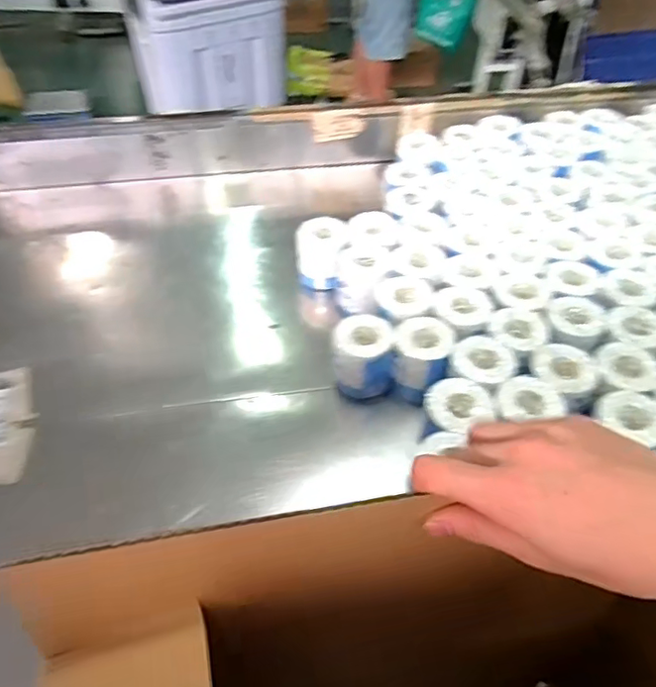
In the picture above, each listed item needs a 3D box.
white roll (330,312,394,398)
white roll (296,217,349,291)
[{"bbox_3d":[0.059,0.031,0.995,0.099,0.124,0.095,0,48,0],"label":"white roll"},{"bbox_3d":[-0.013,-0.176,1.174,0.100,0.109,0.113,1,48,0],"label":"white roll"}]

